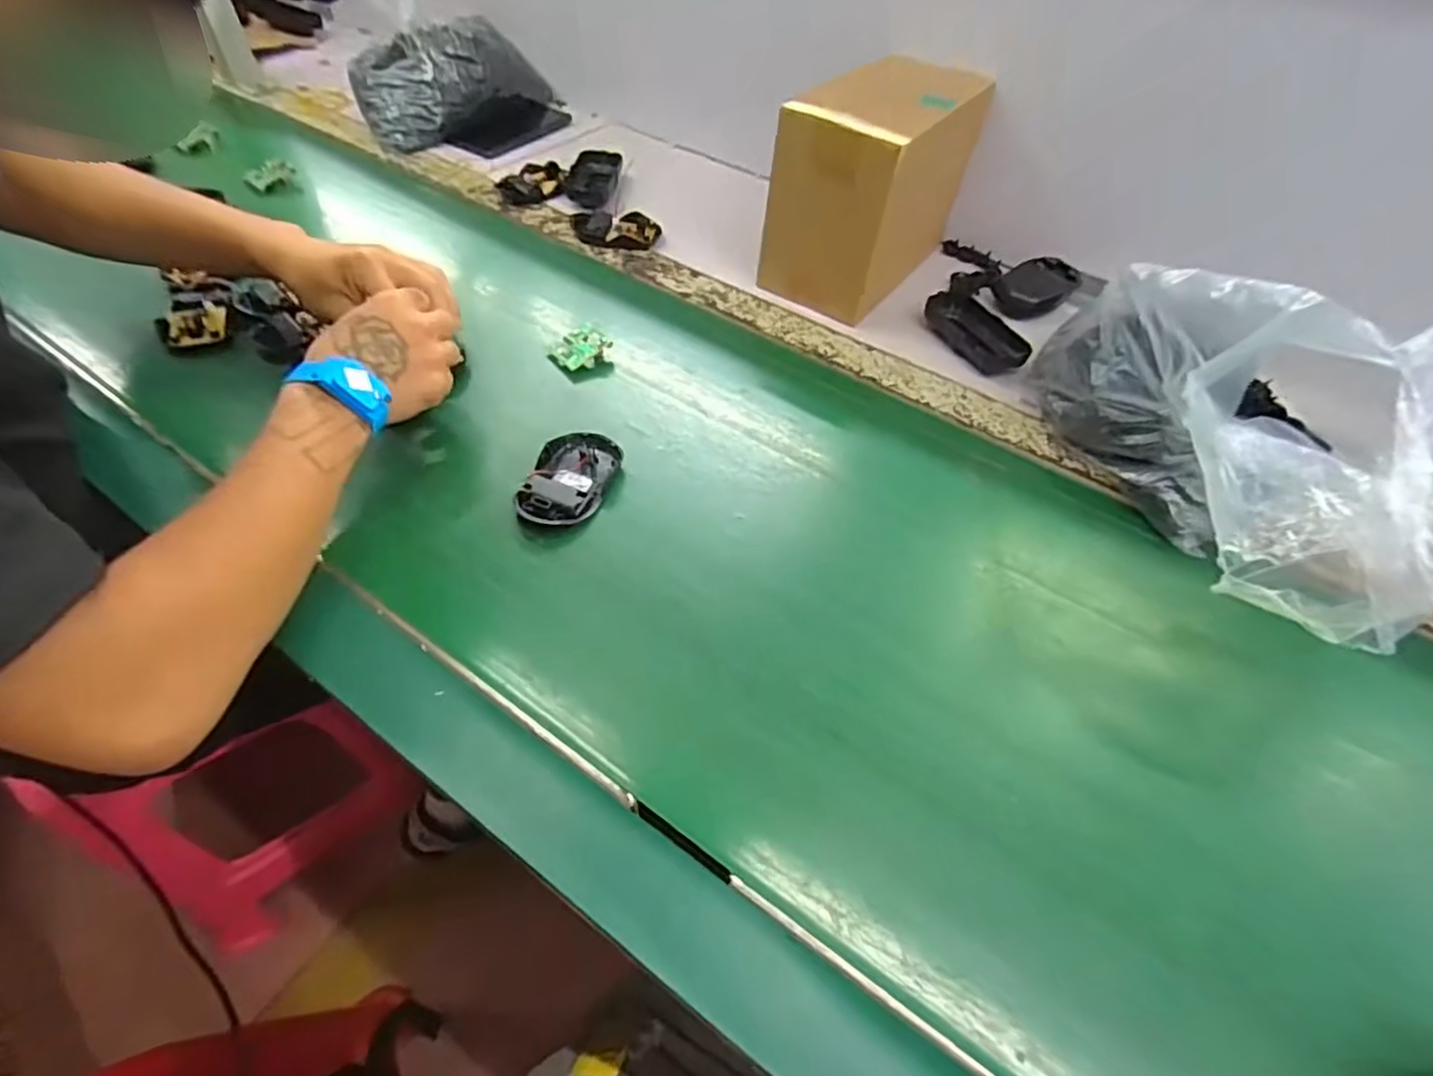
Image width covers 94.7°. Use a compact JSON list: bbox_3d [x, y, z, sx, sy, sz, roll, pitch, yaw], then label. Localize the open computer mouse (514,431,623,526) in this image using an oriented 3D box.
[{"bbox_3d":[-0.110,-0.043,0.493,0.057,0.018,0.088,15,52,7],"label":"open computer mouse"}]

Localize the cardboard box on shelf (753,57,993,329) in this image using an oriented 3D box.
[{"bbox_3d":[0.155,-0.351,0.658,0.128,0.163,0.228,30,55,18],"label":"cardboard box on shelf"}]

